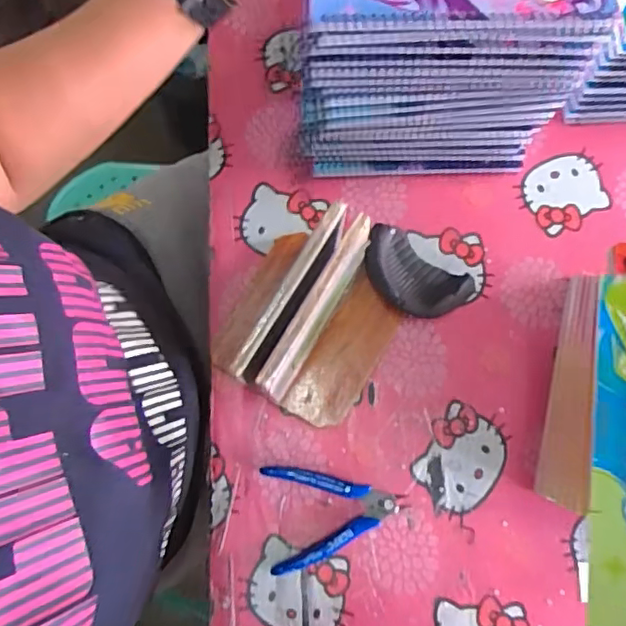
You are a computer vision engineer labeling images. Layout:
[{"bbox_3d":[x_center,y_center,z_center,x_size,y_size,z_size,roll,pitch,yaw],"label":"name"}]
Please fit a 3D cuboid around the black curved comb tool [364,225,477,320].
[{"bbox_3d":[0.088,-0.034,0.527,0.101,0.032,0.062,44,79,9],"label":"black curved comb tool"}]

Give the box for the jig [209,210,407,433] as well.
[{"bbox_3d":[-0.004,0.001,0.474,0.130,0.121,0.141,0,76,-1],"label":"jig"}]

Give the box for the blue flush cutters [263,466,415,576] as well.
[{"bbox_3d":[0.018,0.164,0.491,0.114,0.013,0.084,-10,77,-4],"label":"blue flush cutters"}]

